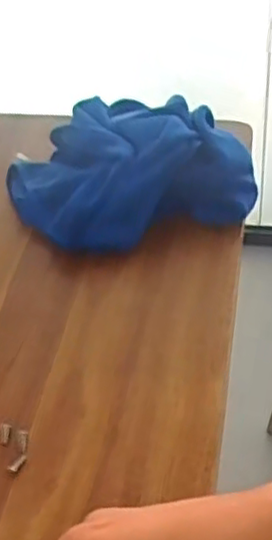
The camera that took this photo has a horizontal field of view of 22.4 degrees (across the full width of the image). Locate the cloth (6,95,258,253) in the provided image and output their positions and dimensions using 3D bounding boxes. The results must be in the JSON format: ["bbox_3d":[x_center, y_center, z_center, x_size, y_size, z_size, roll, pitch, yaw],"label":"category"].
[{"bbox_3d":[-0.009,-0.094,0.609,0.202,0.061,0.170,-17,44,-11],"label":"cloth"}]

